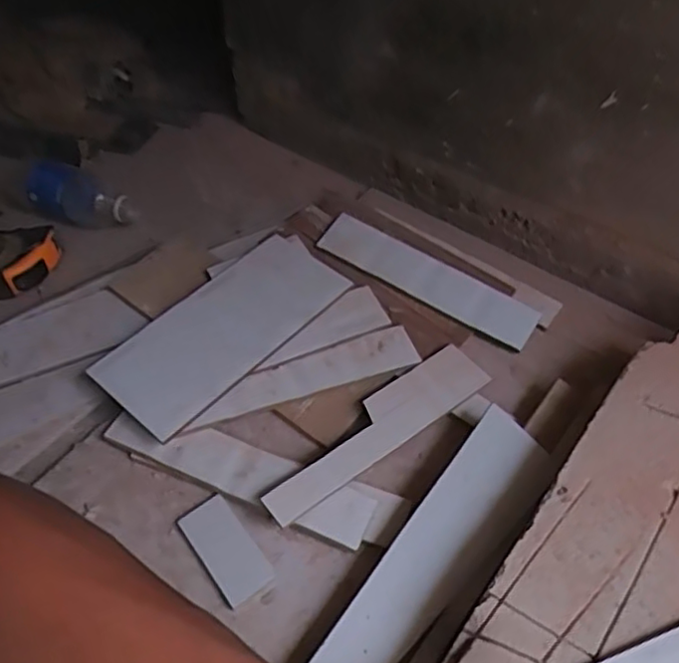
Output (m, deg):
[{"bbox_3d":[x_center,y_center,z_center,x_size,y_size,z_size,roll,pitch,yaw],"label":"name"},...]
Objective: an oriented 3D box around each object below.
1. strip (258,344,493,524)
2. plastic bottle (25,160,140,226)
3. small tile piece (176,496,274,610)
[{"bbox_3d":[0.033,0.085,0.575,0.241,0.009,0.055,-30,59,-28],"label":"strip"},{"bbox_3d":[-0.308,-0.157,0.748,0.137,0.048,0.053,20,54,15],"label":"plastic bottle"},{"bbox_3d":[-0.093,0.179,0.529,0.041,0.009,0.085,-31,58,-23],"label":"small tile piece"}]

